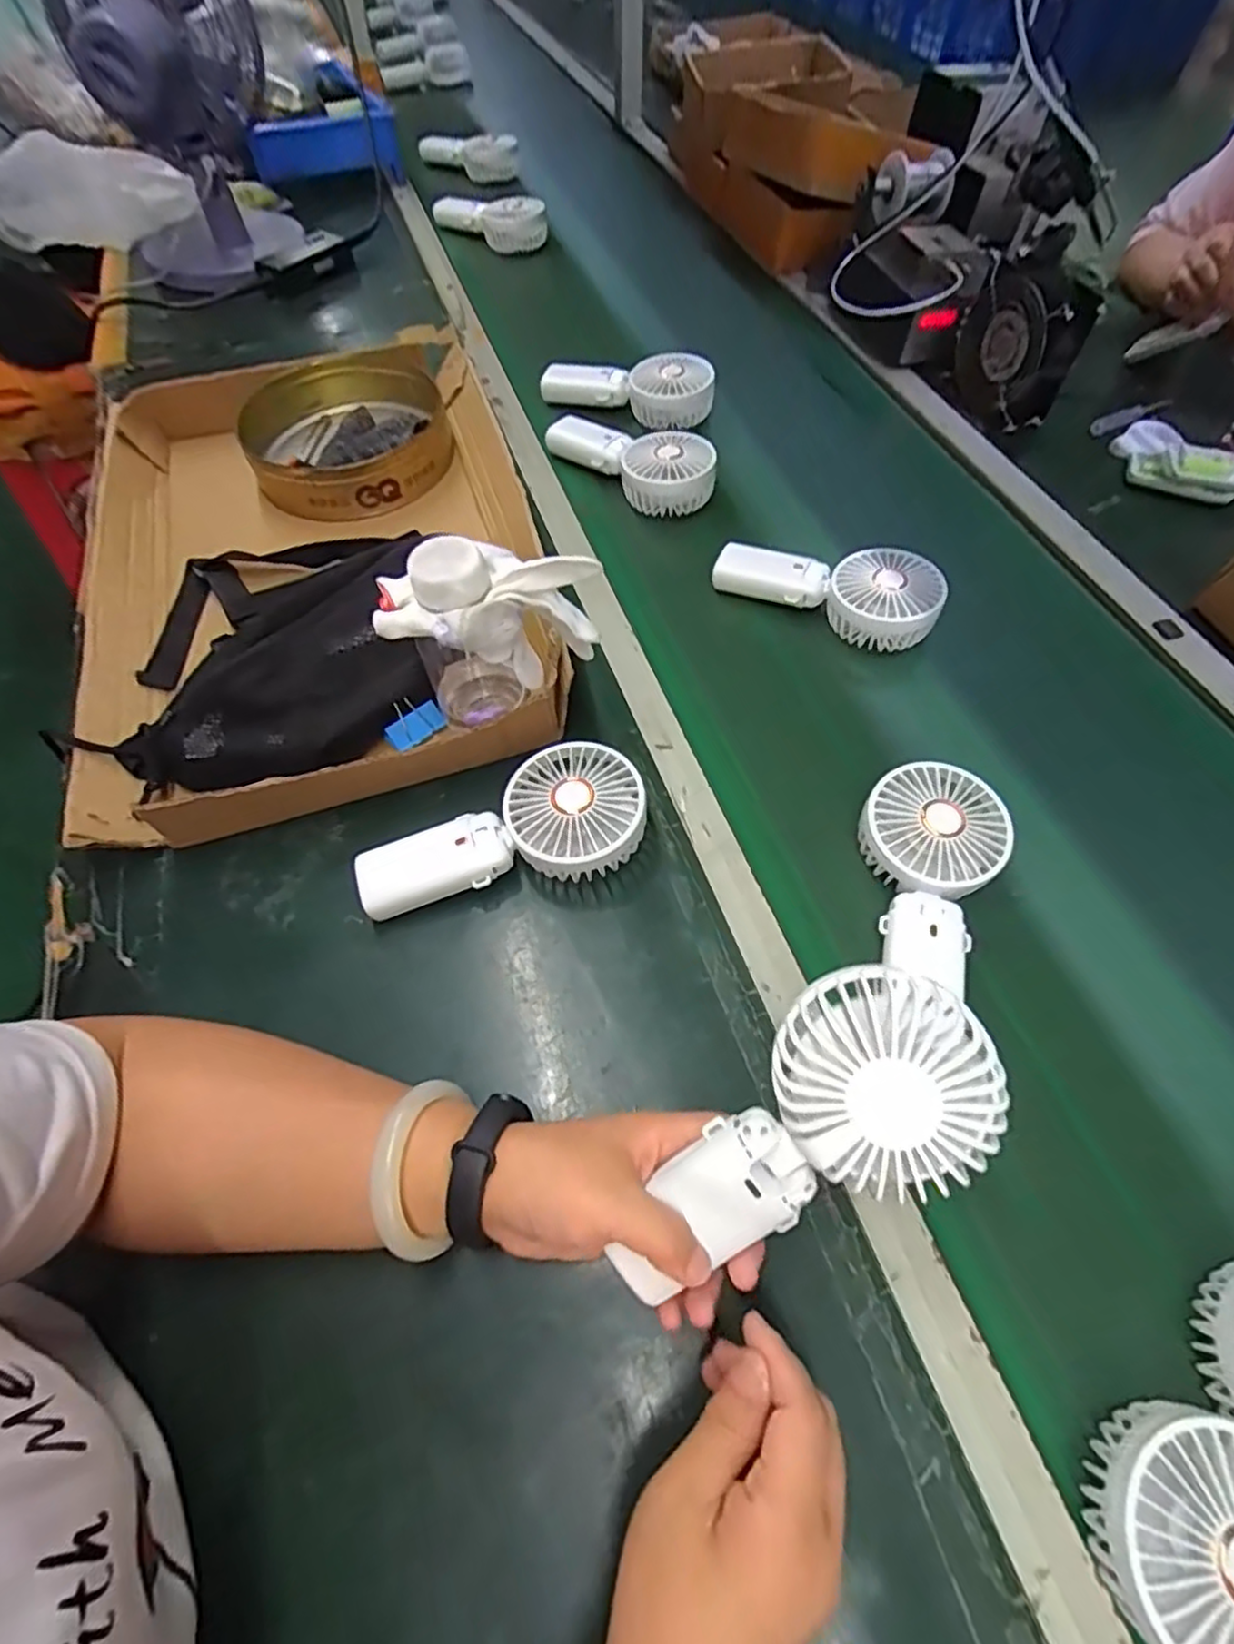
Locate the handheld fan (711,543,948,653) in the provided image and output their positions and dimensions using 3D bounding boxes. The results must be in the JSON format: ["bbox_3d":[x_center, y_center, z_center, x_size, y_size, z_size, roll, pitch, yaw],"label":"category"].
[{"bbox_3d":[0.177,-0.203,0.582,0.181,0.042,0.072,24,62,15],"label":"handheld fan"}]

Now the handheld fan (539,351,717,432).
[{"bbox_3d":[0.012,-0.467,0.745,0.185,0.050,0.064,16,60,11],"label":"handheld fan"}]

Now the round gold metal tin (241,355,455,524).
[{"bbox_3d":[-0.260,-0.375,0.675,0.184,0.054,0.186,-1,59,1],"label":"round gold metal tin"}]

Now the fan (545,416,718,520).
[{"bbox_3d":[0.015,-0.358,0.680,0.076,0.046,0.176,-40,66,-20],"label":"fan"}]

